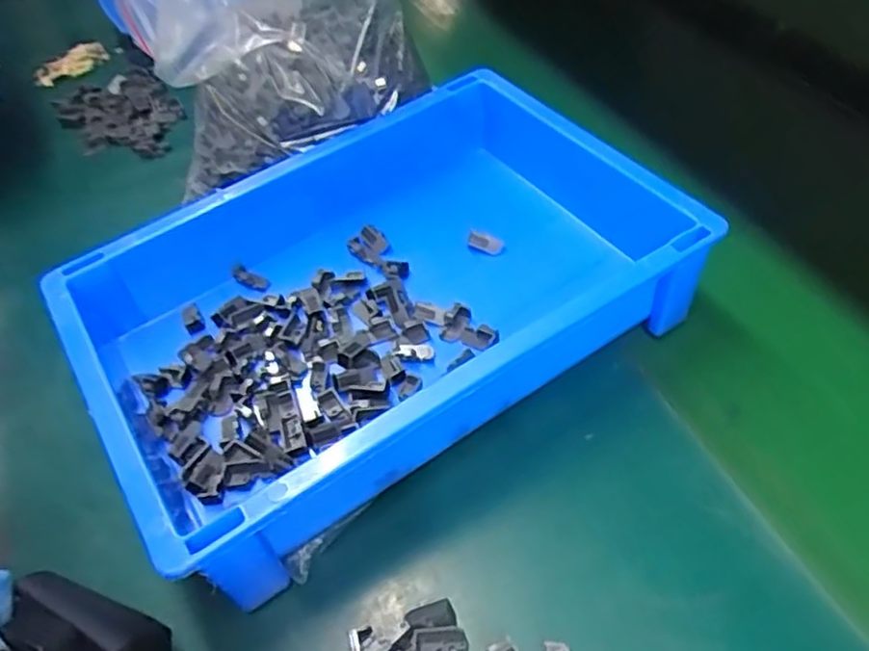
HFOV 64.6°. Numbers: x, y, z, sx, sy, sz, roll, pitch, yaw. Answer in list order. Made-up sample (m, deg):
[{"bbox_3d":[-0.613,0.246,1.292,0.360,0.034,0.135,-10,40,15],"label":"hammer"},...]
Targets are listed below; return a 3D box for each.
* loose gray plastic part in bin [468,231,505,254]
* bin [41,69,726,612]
[{"bbox_3d":[0.032,-0.051,0.427,0.022,0.009,0.006,19,52,0],"label":"loose gray plastic part in bin"},{"bbox_3d":[-0.031,-0.018,0.384,0.298,0.070,0.207,-30,53,-18],"label":"bin"}]

